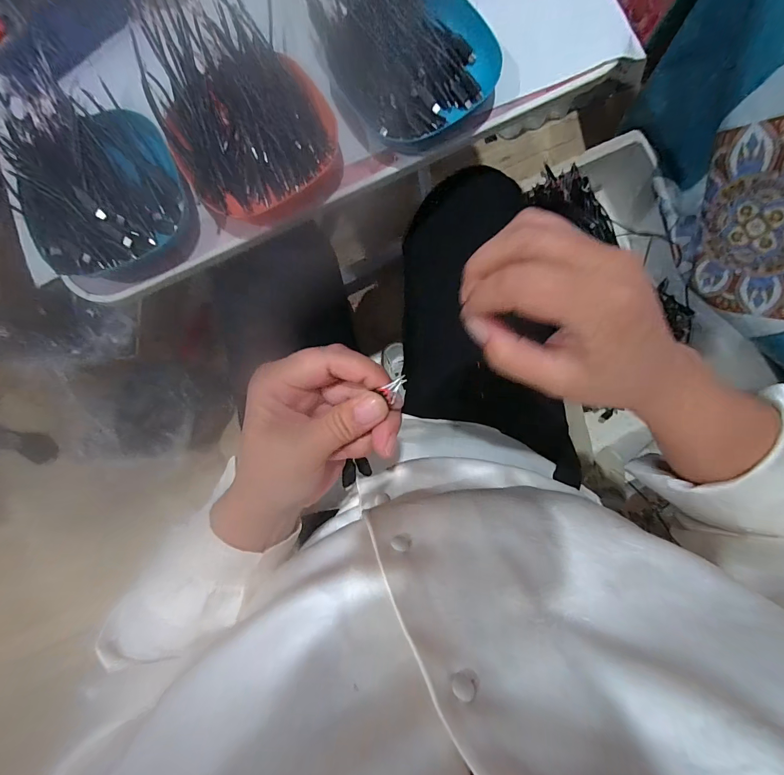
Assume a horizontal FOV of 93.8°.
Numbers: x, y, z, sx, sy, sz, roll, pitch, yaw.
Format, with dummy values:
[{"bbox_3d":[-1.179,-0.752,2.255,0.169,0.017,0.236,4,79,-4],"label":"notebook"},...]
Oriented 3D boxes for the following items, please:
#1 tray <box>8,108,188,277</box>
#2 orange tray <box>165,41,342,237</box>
[{"bbox_3d":[-0.260,-0.177,0.334,0.127,0.038,0.145,-14,87,1],"label":"tray"},{"bbox_3d":[-0.125,-0.227,0.333,0.139,0.032,0.146,-25,87,0],"label":"orange tray"}]

